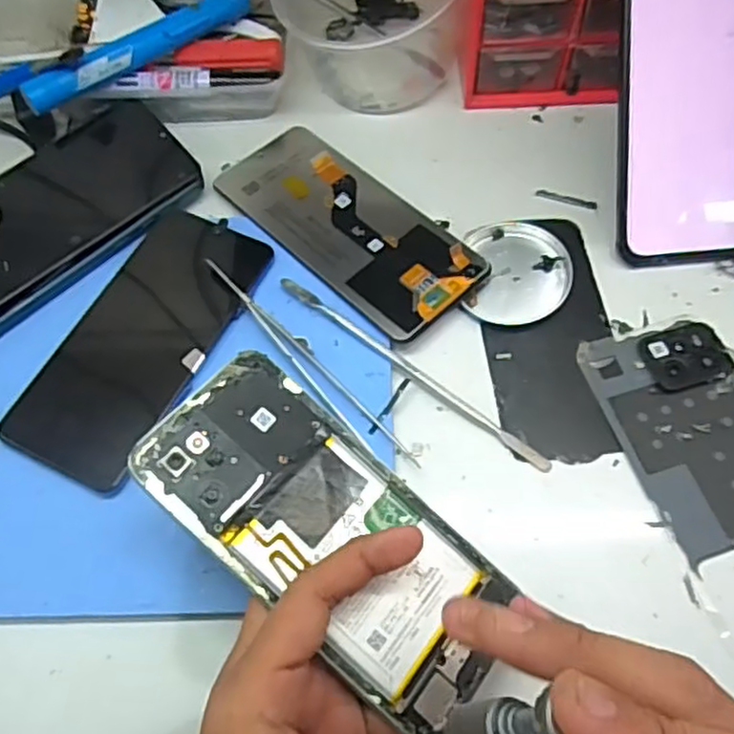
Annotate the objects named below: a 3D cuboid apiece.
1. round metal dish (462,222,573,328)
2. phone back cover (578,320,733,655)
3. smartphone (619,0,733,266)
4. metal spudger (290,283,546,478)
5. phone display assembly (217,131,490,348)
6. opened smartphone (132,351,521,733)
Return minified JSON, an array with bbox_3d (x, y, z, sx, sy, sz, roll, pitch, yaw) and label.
[{"bbox_3d":[0.084,-0.052,0.386,0.054,0.010,0.064,7,65,5],"label":"round metal dish"},{"bbox_3d":[0.170,0.050,0.336,0.075,0.004,0.160,-15,65,-6],"label":"phone back cover"},{"bbox_3d":[0.177,-0.143,0.376,0.079,0.008,0.169,-5,105,-1],"label":"smartphone"},{"bbox_3d":[0.022,0.001,0.361,0.167,0.008,0.008,35,70,16],"label":"metal spudger"},{"bbox_3d":[-0.012,-0.084,0.404,0.071,0.007,0.166,-41,65,-19],"label":"phone display assembly"},{"bbox_3d":[-0.013,0.066,0.283,0.158,0.004,0.074,43,60,3],"label":"opened smartphone"}]

